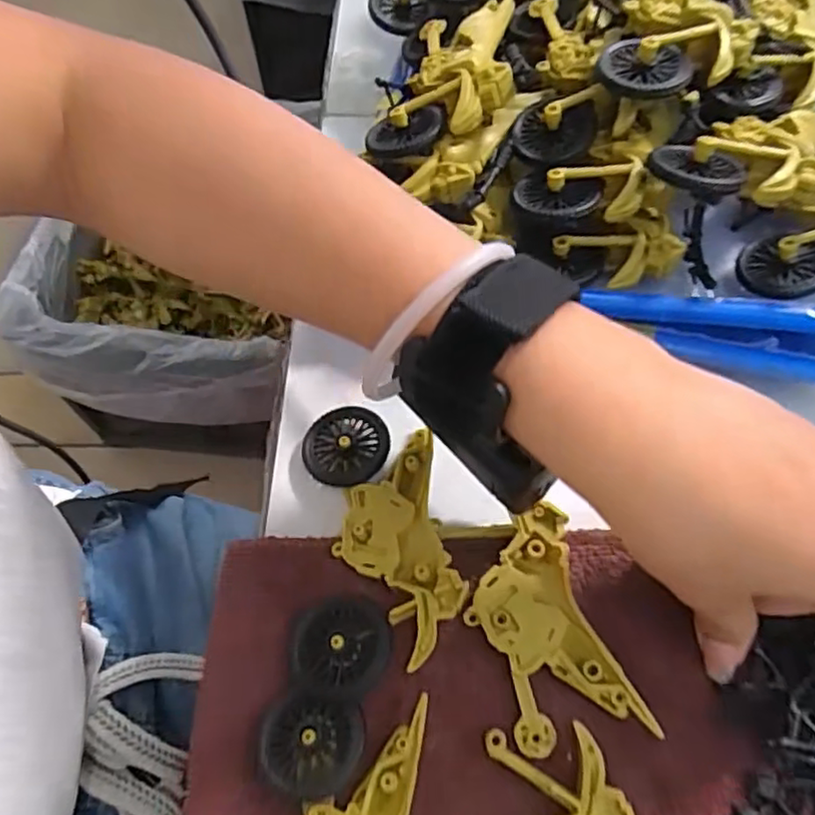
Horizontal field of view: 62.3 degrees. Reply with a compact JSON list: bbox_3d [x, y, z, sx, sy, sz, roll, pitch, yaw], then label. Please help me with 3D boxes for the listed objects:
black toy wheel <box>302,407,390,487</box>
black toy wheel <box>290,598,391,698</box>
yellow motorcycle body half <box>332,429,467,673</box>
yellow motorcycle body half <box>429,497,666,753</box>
[{"bbox_3d":[-0.027,0.017,0.296,0.037,0.009,0.037,-1,61,2],"label":"black toy wheel"},{"bbox_3d":[-0.024,0.089,0.251,0.035,0.008,0.034,-1,61,2],"label":"black toy wheel"},{"bbox_3d":[-0.004,0.056,0.269,0.043,0.010,0.088,-11,61,-4],"label":"yellow motorcycle body half"},{"bbox_3d":[0.049,0.080,0.255,0.047,0.014,0.086,-15,62,-6],"label":"yellow motorcycle body half"}]

